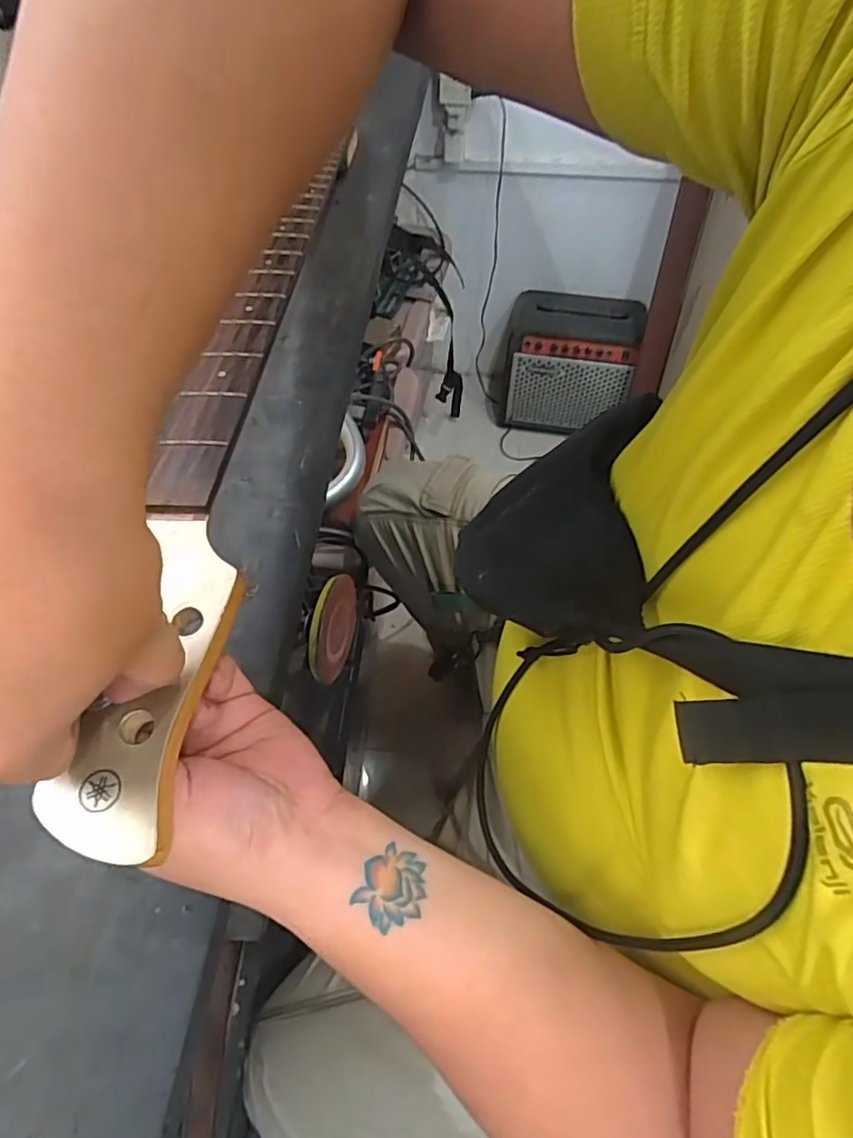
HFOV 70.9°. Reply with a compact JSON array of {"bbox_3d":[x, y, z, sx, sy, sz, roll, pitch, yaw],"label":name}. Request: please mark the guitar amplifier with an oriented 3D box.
[{"bbox_3d":[0.325,-0.485,1.434,0.307,0.277,0.168,10,58,7],"label":"guitar amplifier"}]

